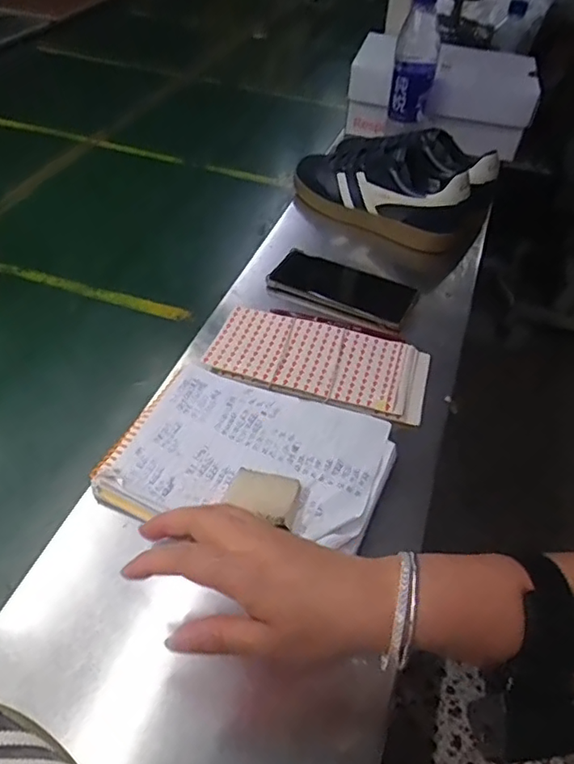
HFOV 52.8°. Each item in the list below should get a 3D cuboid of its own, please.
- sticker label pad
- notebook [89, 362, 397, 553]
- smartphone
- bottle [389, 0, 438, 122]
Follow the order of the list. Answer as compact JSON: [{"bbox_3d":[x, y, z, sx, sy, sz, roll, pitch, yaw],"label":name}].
[{"bbox_3d":[0.032,-0.023,0.573,0.208,0.011,0.105,14,42,11],"label":"sticker label pad"},{"bbox_3d":[-0.029,0.063,0.487,0.217,0.024,0.158,15,43,12],"label":"notebook"},{"bbox_3d":[0.063,-0.108,0.657,0.158,0.021,0.079,25,46,22],"label":"smartphone"},{"bbox_3d":[0.182,-0.455,0.815,0.058,0.160,0.062,11,42,7],"label":"bottle"}]

